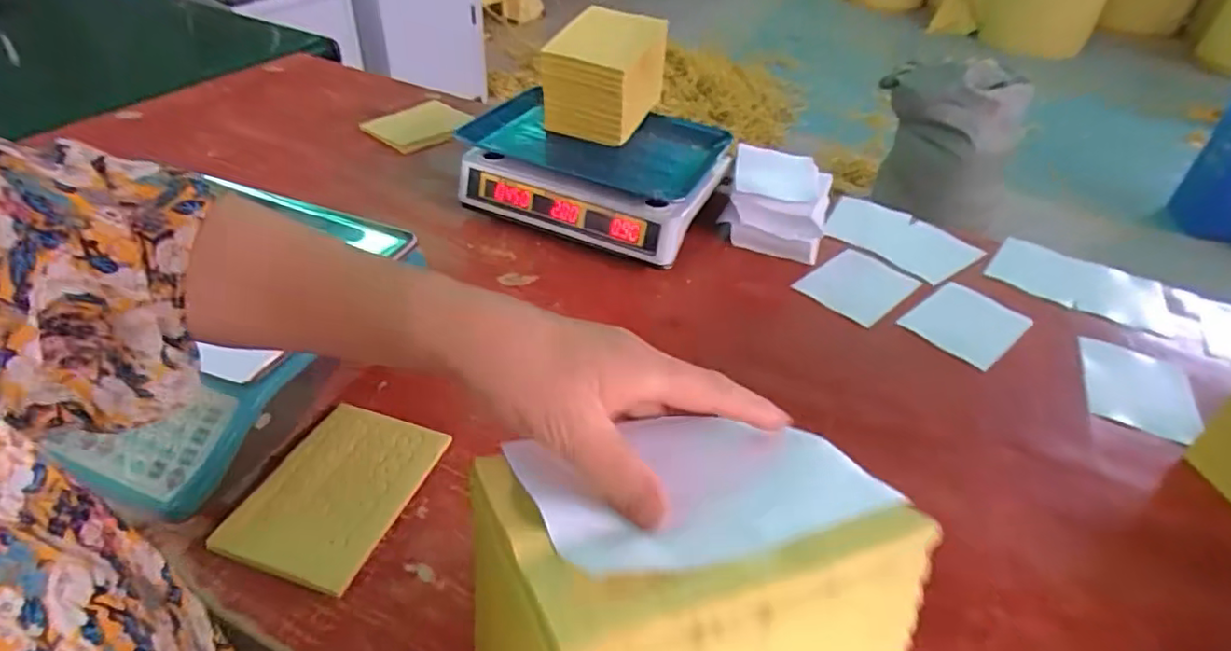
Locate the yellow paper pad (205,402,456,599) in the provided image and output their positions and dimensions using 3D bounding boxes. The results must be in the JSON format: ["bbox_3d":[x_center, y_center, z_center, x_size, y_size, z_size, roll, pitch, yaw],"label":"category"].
[{"bbox_3d":[-0.232,0.136,0.518,0.118,0.011,0.161,16,41,13],"label":"yellow paper pad"}]

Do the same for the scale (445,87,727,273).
[{"bbox_3d":[-0.024,-0.224,0.918,0.335,0.123,0.282,19,43,15],"label":"scale"}]

